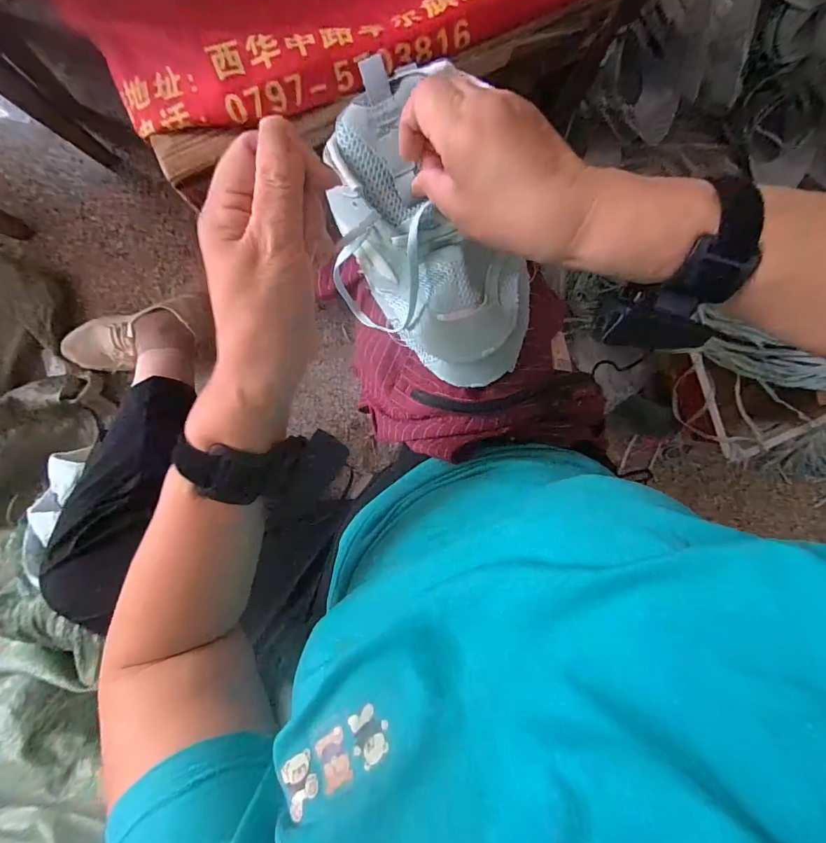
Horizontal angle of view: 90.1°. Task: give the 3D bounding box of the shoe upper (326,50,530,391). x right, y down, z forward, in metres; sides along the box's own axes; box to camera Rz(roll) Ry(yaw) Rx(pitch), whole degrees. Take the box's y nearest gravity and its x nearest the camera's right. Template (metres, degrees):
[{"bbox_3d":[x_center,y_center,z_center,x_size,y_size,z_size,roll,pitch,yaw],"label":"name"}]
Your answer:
[{"bbox_3d":[0.006,-0.125,0.331,0.121,0.111,0.213,-27,97,-2],"label":"shoe upper"}]

